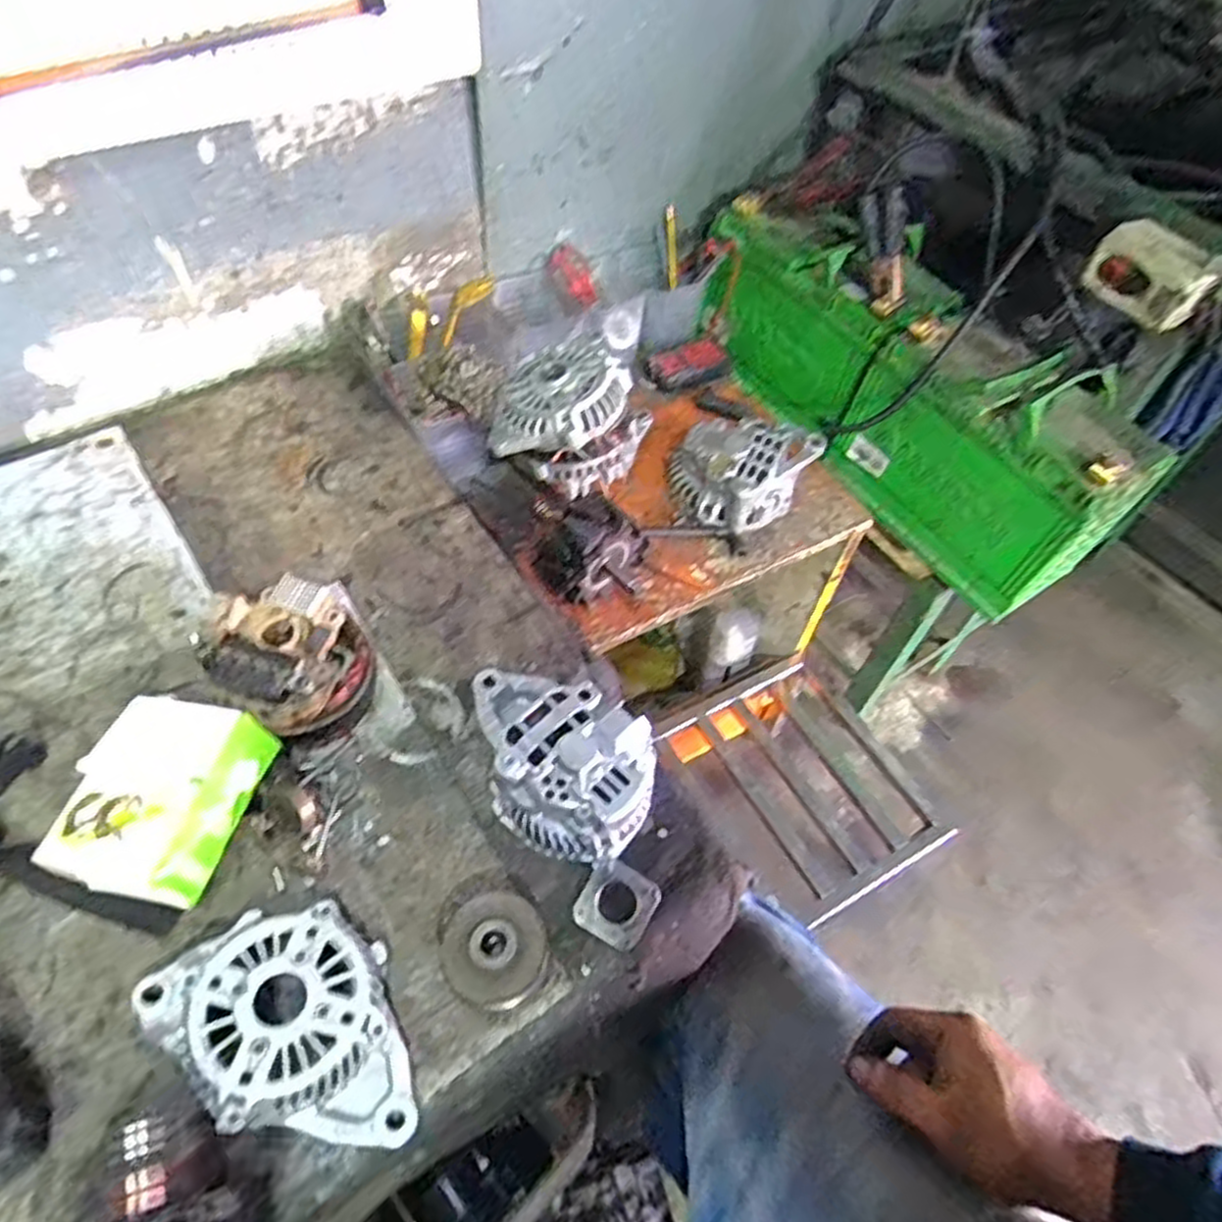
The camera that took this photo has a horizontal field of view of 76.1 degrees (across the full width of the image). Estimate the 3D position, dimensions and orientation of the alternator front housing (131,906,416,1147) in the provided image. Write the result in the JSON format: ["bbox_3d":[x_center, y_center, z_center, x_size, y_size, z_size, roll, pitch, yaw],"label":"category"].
[{"bbox_3d":[-0.189,0.251,0.474,0.172,0.046,0.113,34,59,18],"label":"alternator front housing"}]

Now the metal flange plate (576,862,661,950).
[{"bbox_3d":[0.006,0.205,0.544,0.048,0.004,0.051,31,71,7],"label":"metal flange plate"}]

